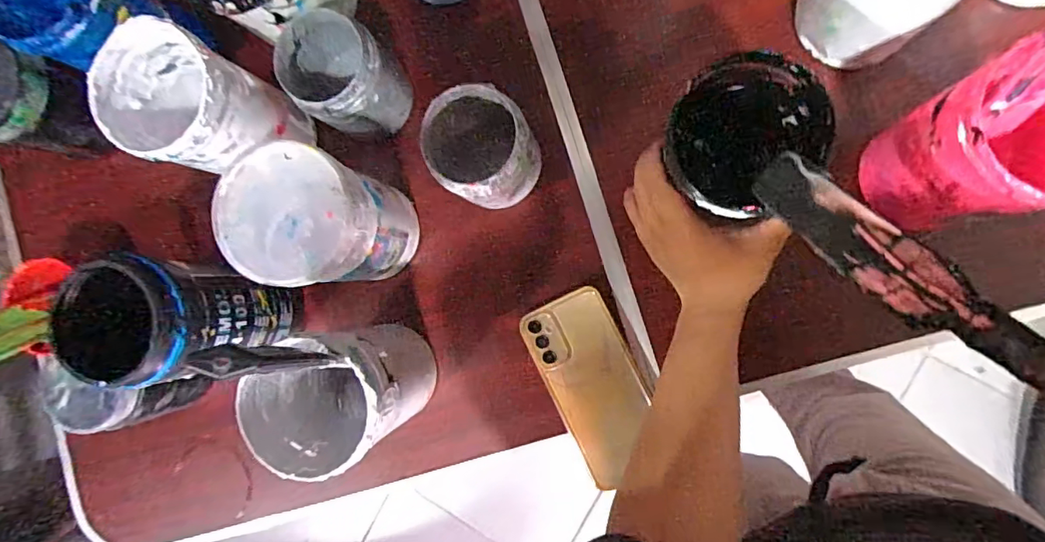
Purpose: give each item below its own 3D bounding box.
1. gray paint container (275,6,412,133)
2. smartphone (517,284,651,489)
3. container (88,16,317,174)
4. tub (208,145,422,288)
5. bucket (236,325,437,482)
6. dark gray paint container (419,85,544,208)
[{"bbox_3d":[-0.150,-0.165,0.456,0.098,0.074,0.079,37,95,8],"label":"gray paint container"},{"bbox_3d":[0.063,0.098,0.460,0.076,0.006,0.157,-27,84,8],"label":"smartphone"},{"bbox_3d":[-0.258,-0.129,0.440,0.107,0.126,0.090,32,94,9],"label":"container"},{"bbox_3d":[-0.150,-0.038,0.431,0.092,0.159,0.089,0,89,9],"label":"tub"},{"bbox_3d":[-0.133,0.095,0.429,0.098,0.156,0.089,-24,85,8],"label":"bucket"},{"bbox_3d":[-0.030,-0.097,0.440,0.080,0.098,0.077,0,89,9],"label":"dark gray paint container"}]

